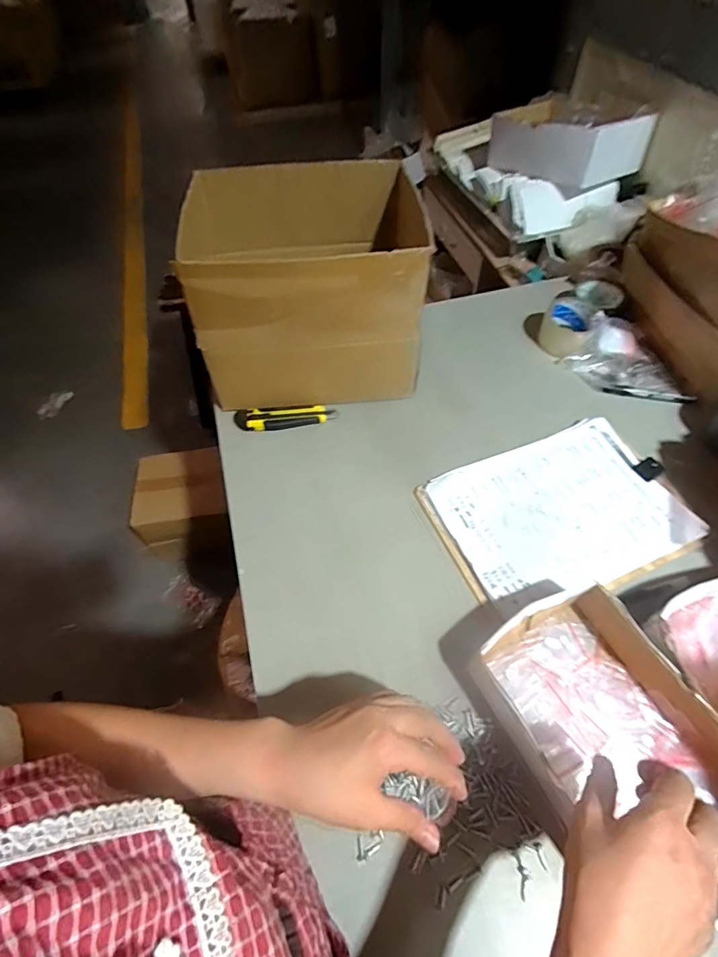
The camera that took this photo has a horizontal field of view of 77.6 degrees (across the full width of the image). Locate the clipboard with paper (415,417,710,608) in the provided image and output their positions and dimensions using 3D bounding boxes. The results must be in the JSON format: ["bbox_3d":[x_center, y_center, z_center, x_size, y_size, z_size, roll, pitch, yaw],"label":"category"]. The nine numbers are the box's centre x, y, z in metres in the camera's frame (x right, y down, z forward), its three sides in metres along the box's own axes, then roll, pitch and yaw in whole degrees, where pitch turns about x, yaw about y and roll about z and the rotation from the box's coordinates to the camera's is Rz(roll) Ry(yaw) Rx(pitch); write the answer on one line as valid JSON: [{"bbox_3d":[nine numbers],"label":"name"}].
[{"bbox_3d":[0.259,0.042,0.581,0.302,0.014,0.215,-20,58,-11],"label":"clipboard with paper"}]

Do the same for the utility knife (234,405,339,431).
[{"bbox_3d":[-0.113,-0.094,0.691,0.156,0.021,0.036,-2,56,1],"label":"utility knife"}]

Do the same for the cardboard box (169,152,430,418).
[{"bbox_3d":[-0.084,-0.279,0.661,0.314,0.254,0.246,-6,56,-2],"label":"cardboard box"}]

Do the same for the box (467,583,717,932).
[{"bbox_3d":[0.237,0.242,0.420,0.174,0.059,0.250,-22,58,-13],"label":"box"}]

